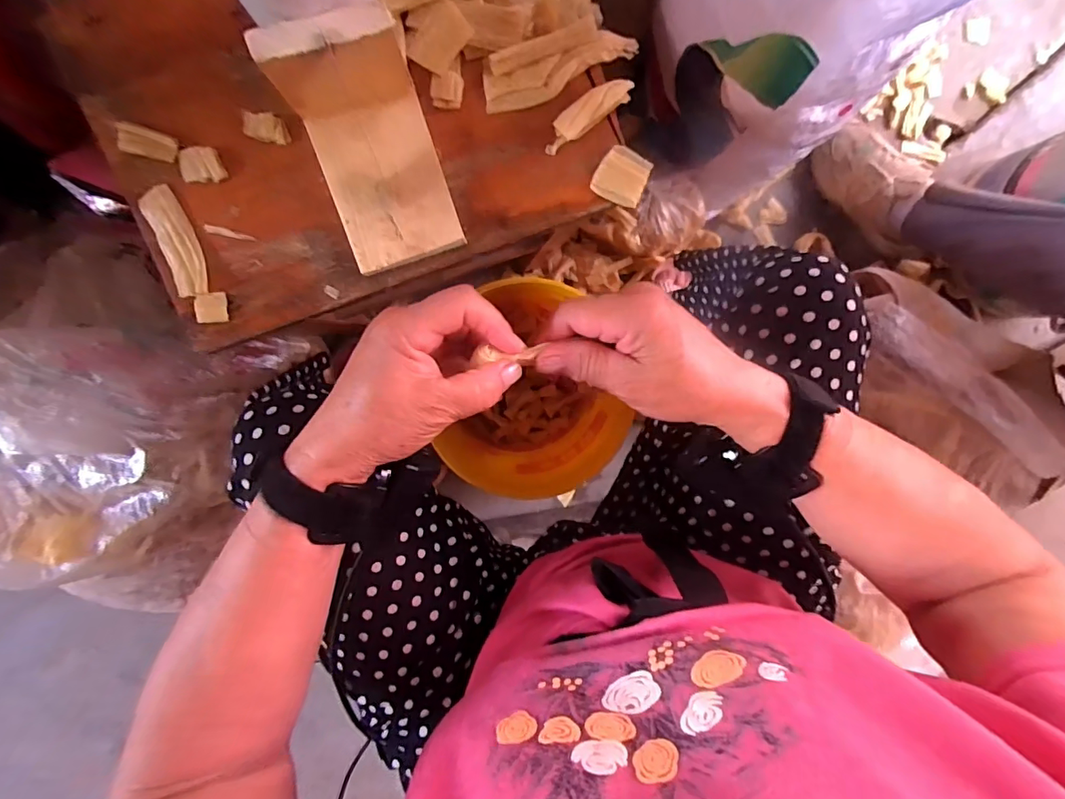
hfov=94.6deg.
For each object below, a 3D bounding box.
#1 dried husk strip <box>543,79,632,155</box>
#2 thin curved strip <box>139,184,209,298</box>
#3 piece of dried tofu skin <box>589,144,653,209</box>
[{"bbox_3d":[0.038,-0.203,0.348,0.071,0.004,0.021,-32,114,8],"label":"dried husk strip"},{"bbox_3d":[-0.246,-0.108,0.338,0.023,0.005,0.074,-17,98,-1],"label":"thin curved strip"},{"bbox_3d":[0.065,-0.162,0.359,0.037,0.007,0.037,22,95,-6],"label":"piece of dried tofu skin"}]

